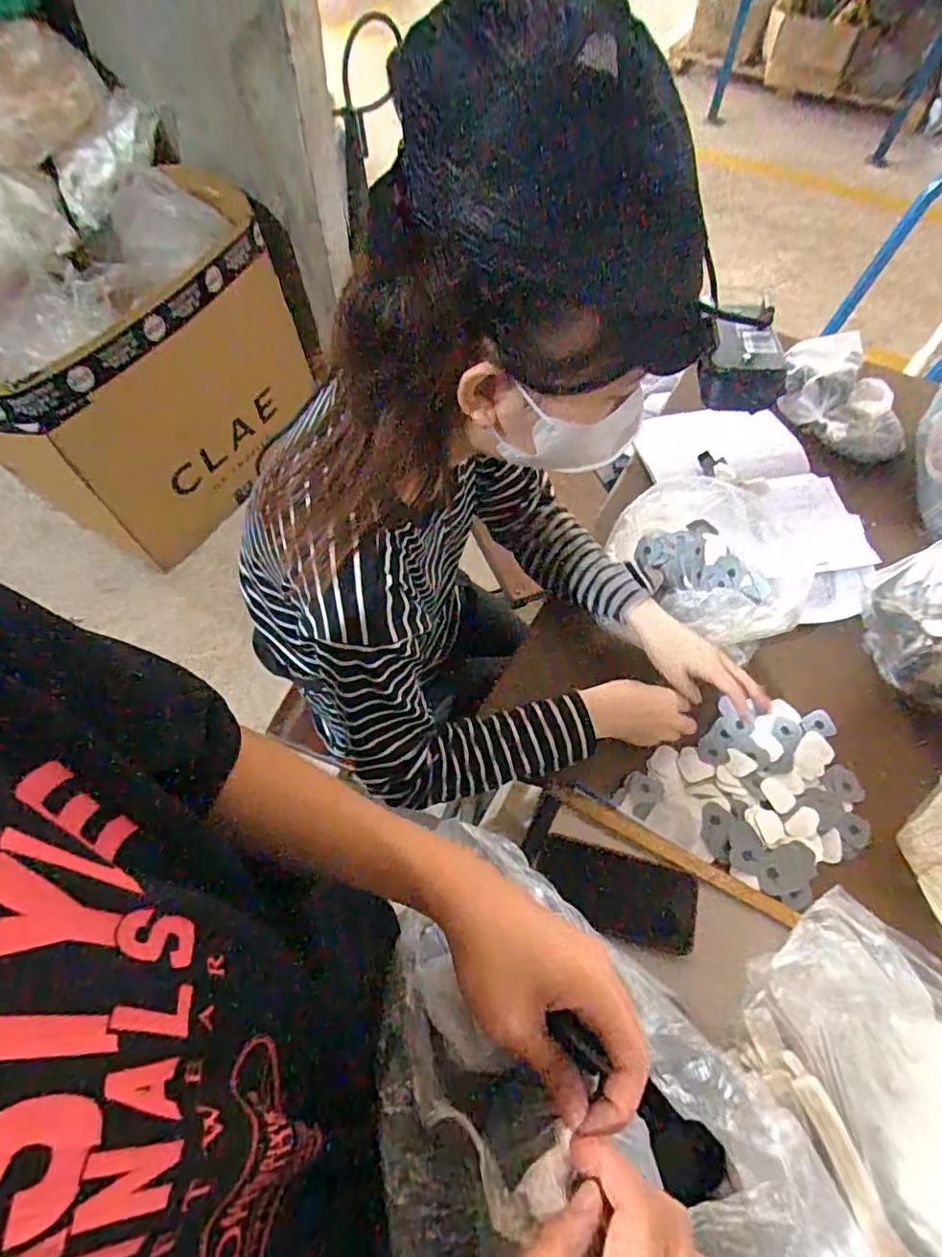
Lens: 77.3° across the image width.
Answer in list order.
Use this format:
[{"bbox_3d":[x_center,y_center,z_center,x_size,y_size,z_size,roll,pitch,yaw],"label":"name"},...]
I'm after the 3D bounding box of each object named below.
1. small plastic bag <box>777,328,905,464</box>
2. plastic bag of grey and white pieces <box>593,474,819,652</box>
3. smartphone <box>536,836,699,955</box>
[{"bbox_3d":[0.603,-0.389,0.972,0.172,0.069,0.237,7,59,3],"label":"small plastic bag"},{"bbox_3d":[0.311,-0.086,0.775,0.247,0.086,0.242,25,62,13],"label":"plastic bag of grey and white pieces"},{"bbox_3d":[0.148,0.273,0.605,0.157,0.014,0.079,14,60,7],"label":"smartphone"}]

